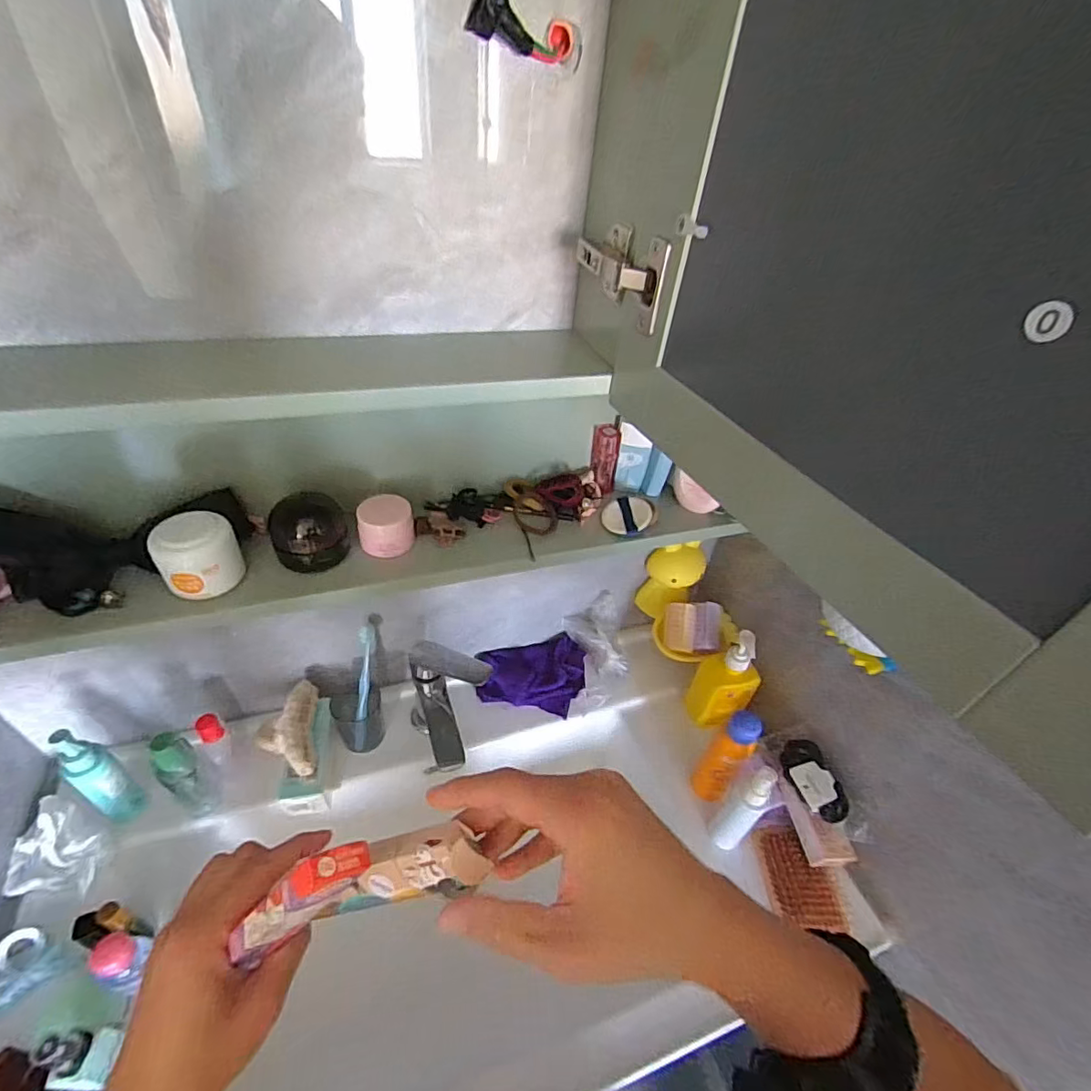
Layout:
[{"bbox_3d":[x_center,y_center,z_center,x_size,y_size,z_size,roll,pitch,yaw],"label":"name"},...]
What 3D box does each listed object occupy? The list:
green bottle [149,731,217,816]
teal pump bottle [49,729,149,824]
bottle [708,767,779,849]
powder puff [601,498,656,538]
[{"bbox_3d":[-0.392,0.255,0.570,0.027,0.144,0.034,28,46,22],"label":"green bottle"},{"bbox_3d":[-0.478,0.251,0.563,0.038,0.151,0.042,28,46,22],"label":"teal pump bottle"},{"bbox_3d":[0.228,0.310,0.610,0.033,0.162,0.025,34,48,27],"label":"bottle"},{"bbox_3d":[0.089,-0.033,0.564,0.053,0.016,0.055,18,43,13],"label":"powder puff"}]

